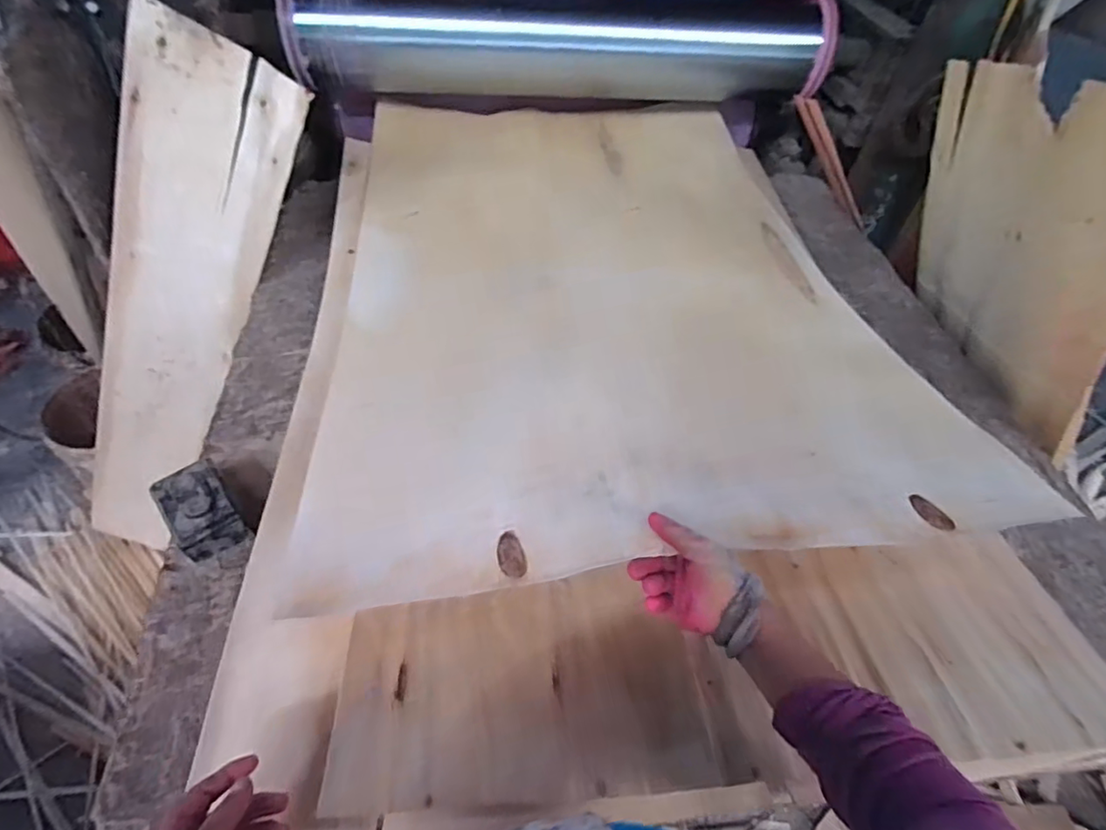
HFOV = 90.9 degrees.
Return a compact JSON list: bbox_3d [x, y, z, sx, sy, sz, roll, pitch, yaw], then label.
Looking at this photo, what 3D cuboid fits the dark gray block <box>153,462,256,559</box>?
[{"bbox_3d":[-0.434,0.115,0.670,0.072,0.057,0.112,-33,61,-26],"label":"dark gray block"}]

